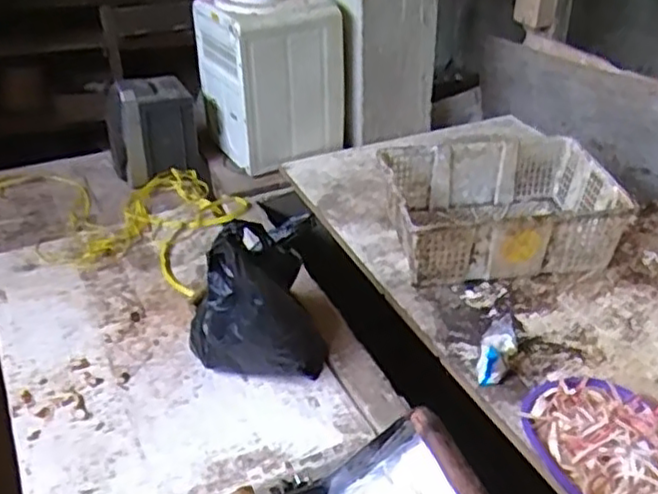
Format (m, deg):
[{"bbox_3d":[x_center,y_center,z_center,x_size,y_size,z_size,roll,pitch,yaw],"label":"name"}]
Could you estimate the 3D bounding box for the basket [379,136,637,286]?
[{"bbox_3d":[0.371,-0.090,1.570,0.465,0.154,0.380,-4,34,-4],"label":"basket"}]

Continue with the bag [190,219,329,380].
[{"bbox_3d":[-0.127,0.092,1.228,0.227,0.278,0.175,-11,36,-15],"label":"bag"}]

